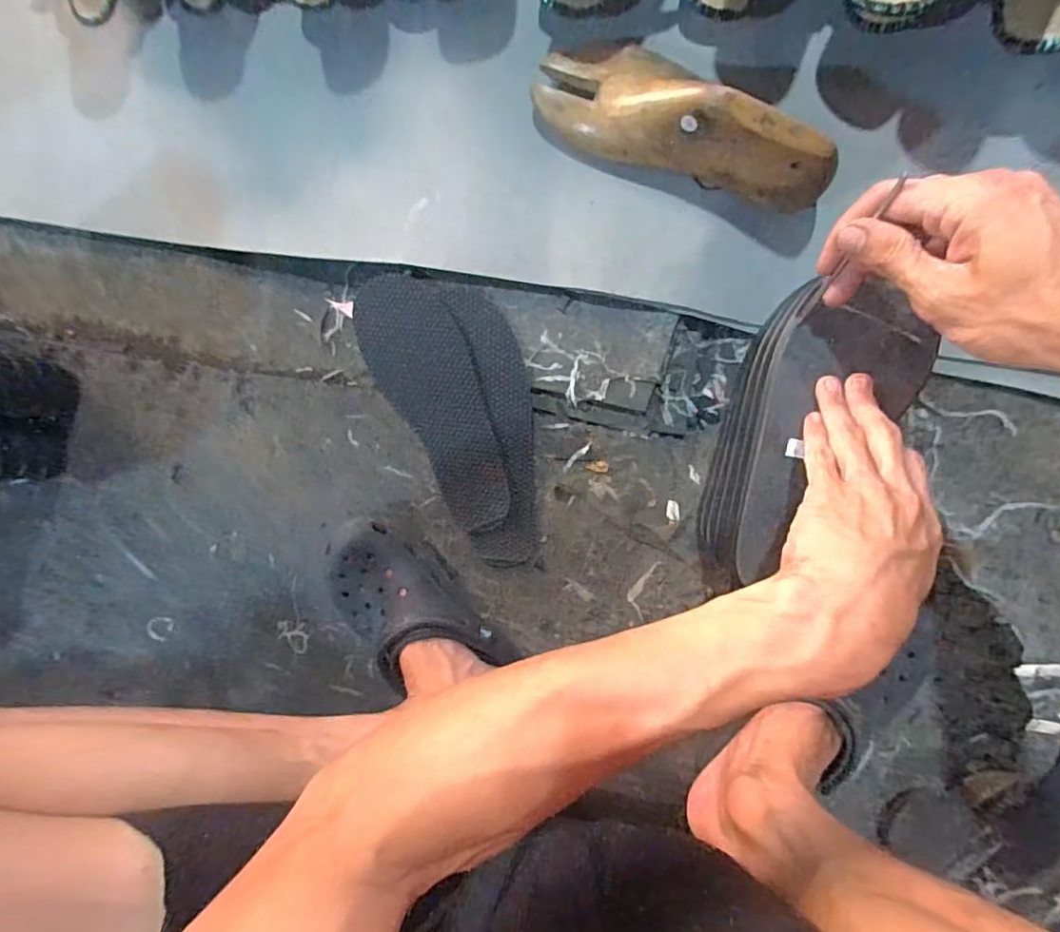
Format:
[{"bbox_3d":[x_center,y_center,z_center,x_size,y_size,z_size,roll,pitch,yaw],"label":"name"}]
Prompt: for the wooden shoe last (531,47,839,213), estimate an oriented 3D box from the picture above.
[{"bbox_3d":[0.115,-0.263,0.415,0.233,0.080,0.080,19,98,5],"label":"wooden shoe last"}]

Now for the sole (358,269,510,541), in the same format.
[{"bbox_3d":[-0.083,-0.060,0.512,0.092,0.026,0.243,-25,92,9],"label":"sole"}]

